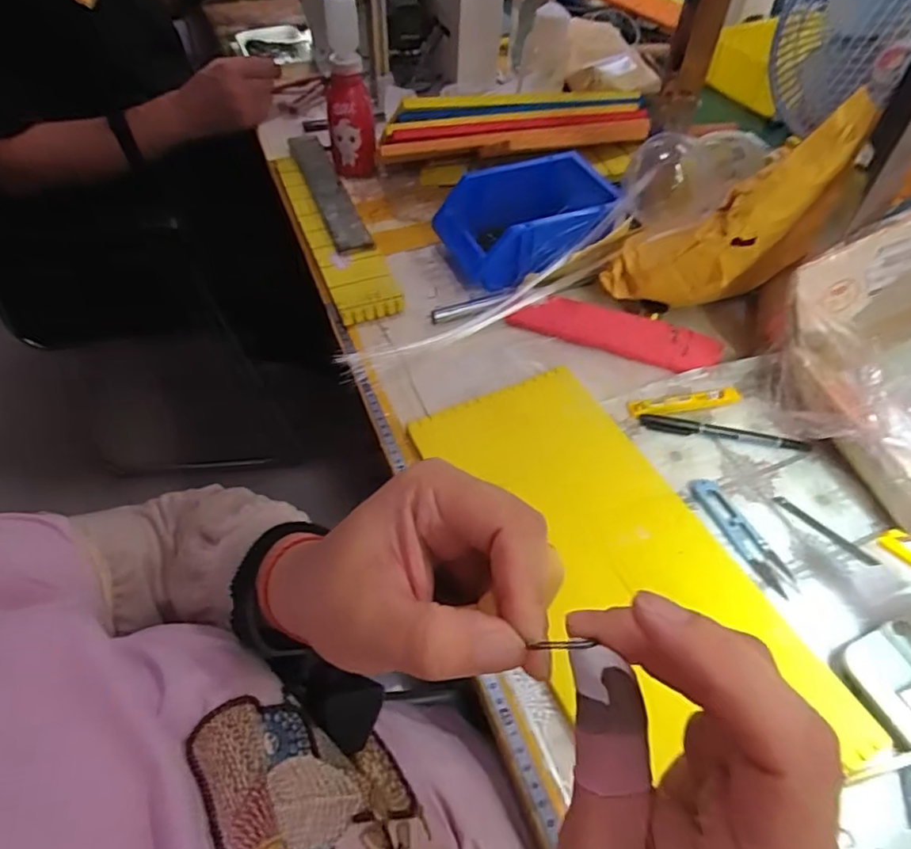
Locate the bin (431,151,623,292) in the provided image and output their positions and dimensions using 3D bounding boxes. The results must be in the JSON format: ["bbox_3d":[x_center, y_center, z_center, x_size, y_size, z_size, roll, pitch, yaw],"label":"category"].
[{"bbox_3d":[0.086,-0.222,0.654,0.173,0.083,0.143,-24,56,-20],"label":"bin"}]

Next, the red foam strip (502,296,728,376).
[{"bbox_3d":[0.154,-0.091,0.574,0.195,0.010,0.047,21,81,13],"label":"red foam strip"}]

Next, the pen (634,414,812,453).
[{"bbox_3d":[0.231,0.006,0.504,0.137,0.009,0.015,10,51,6],"label":"pen"}]

